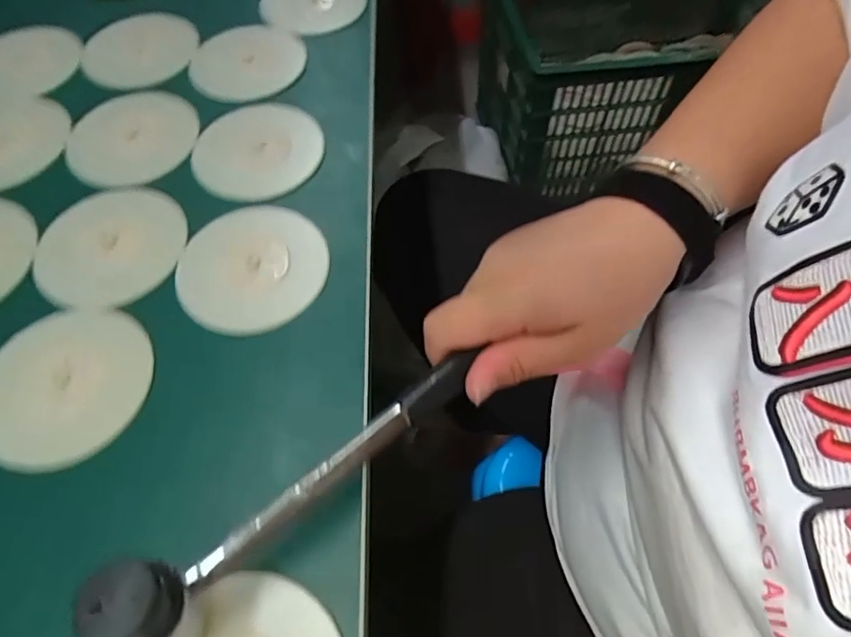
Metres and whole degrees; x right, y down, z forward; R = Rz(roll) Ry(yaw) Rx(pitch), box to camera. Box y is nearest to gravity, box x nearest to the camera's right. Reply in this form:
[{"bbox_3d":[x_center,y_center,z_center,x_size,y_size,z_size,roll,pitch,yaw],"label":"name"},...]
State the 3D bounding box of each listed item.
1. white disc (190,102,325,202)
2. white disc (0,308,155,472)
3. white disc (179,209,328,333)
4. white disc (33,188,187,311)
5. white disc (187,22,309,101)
[{"bbox_3d":[-0.113,-0.114,0.363,0.077,0.011,0.087,22,62,11],"label":"white disc"},{"bbox_3d":[-0.187,0.034,0.278,0.082,0.004,0.085,-3,58,-4],"label":"white disc"},{"bbox_3d":[-0.100,-0.032,0.313,0.077,0.007,0.088,38,66,19],"label":"white disc"},{"bbox_3d":[-0.189,-0.044,0.320,0.081,0.005,0.085,1,60,-1],"label":"white disc"},{"bbox_3d":[-0.136,-0.202,0.416,0.084,0.009,0.083,-3,60,-3],"label":"white disc"}]

